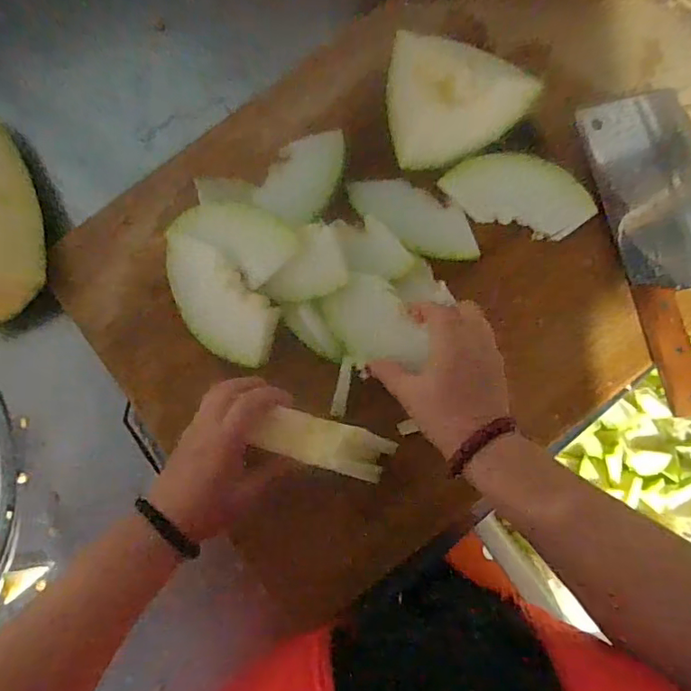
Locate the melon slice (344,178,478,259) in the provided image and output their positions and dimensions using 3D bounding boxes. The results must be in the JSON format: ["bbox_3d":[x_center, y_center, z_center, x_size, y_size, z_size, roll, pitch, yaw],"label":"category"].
[{"bbox_3d":[0.064,-0.119,0.481,0.128,0.009,0.057,29,84,6],"label":"melon slice"}]

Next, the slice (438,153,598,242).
[{"bbox_3d":[0.160,-0.141,0.485,0.134,0.012,0.062,18,84,2],"label":"slice"}]

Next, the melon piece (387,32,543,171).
[{"bbox_3d":[0.086,-0.206,0.461,0.132,0.067,0.103,25,83,6],"label":"melon piece"}]

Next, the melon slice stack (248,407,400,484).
[{"bbox_3d":[-0.013,0.078,0.410,0.109,0.027,0.035,15,84,-8],"label":"melon slice stack"}]

